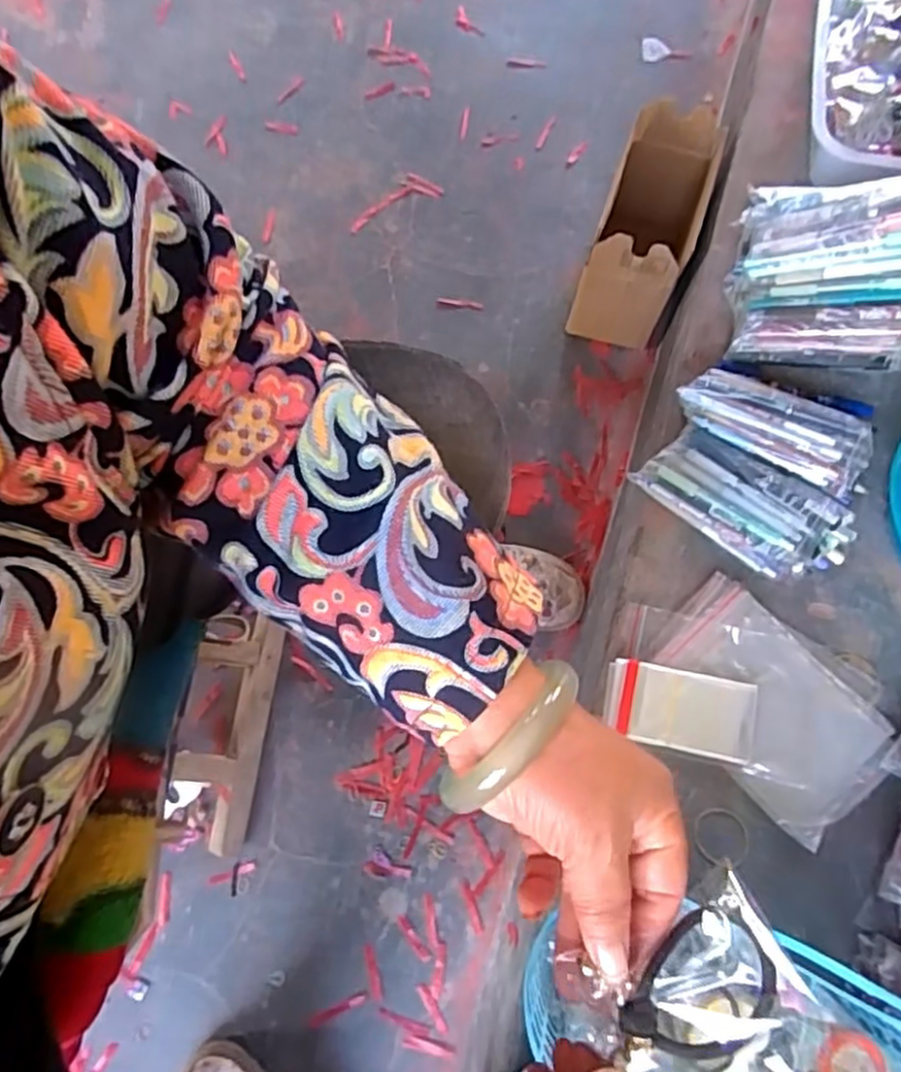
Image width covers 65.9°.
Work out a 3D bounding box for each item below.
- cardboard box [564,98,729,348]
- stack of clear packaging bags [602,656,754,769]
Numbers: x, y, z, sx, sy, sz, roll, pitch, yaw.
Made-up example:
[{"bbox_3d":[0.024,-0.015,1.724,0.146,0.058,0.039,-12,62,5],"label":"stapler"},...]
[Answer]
[{"bbox_3d":[0.240,-0.375,0.858,0.103,0.184,0.219,21,74,6],"label":"cardboard box"},{"bbox_3d":[0.193,0.146,0.584,0.124,0.006,0.066,12,74,3],"label":"stack of clear packaging bags"}]

